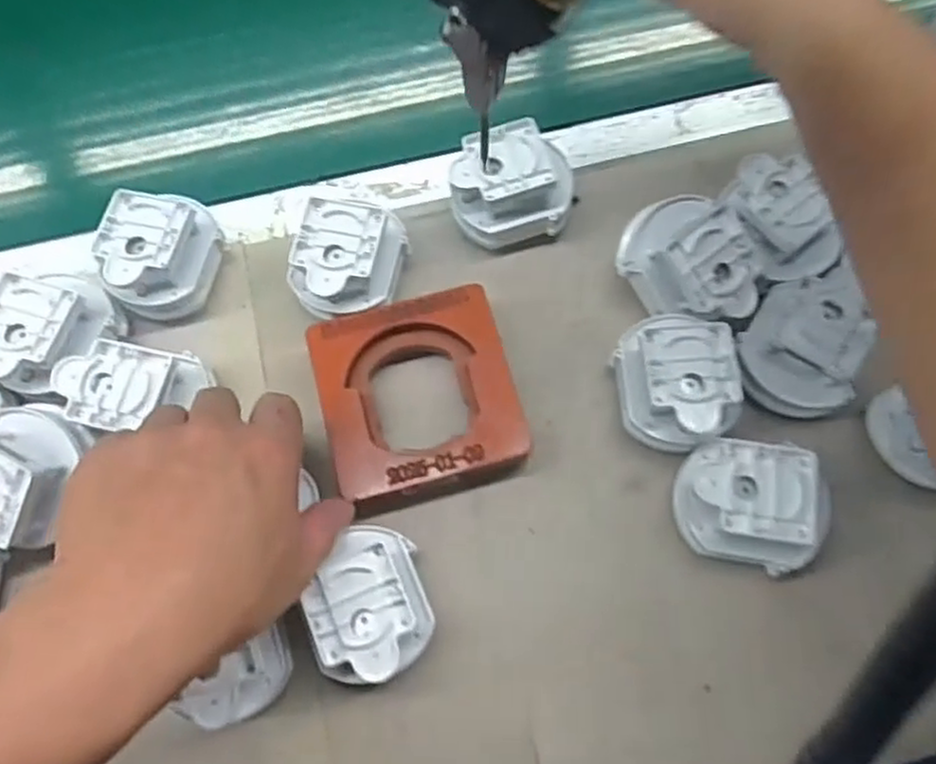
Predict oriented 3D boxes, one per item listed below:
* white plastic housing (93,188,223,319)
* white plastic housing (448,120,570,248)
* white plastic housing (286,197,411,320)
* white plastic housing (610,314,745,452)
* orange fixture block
[{"bbox_3d":[-0.172,-0.067,0.414,0.058,0.049,0.063,4,71,3],"label":"white plastic housing"},{"bbox_3d":[0.025,-0.110,0.424,0.068,0.048,0.056,-15,72,-3],"label":"white plastic housing"},{"bbox_3d":[-0.068,-0.065,0.412,0.056,0.049,0.058,14,72,6],"label":"white plastic housing"},{"bbox_3d":[0.109,0.002,0.382,0.058,0.048,0.067,-9,71,-1],"label":"white plastic housing"},{"bbox_3d":[-0.026,0.008,0.395,0.099,0.030,0.106,-15,72,-4],"label":"orange fixture block"}]

